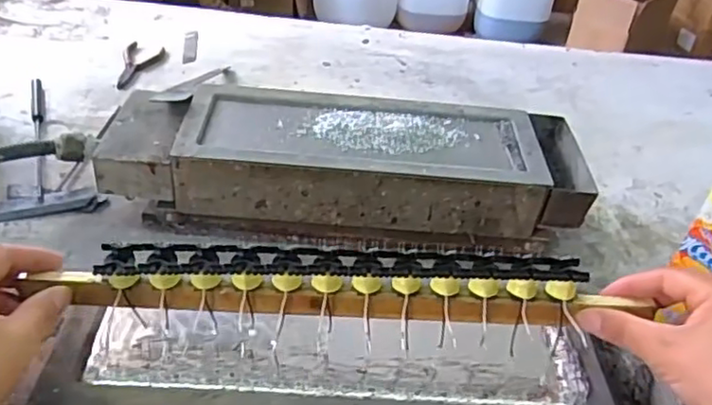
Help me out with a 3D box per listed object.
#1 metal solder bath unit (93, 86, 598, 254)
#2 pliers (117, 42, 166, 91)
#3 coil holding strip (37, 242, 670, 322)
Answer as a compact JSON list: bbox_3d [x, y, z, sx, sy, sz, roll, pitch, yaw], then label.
[{"bbox_3d":[-0.013,-0.034,0.648,0.460,0.099,0.137,5,40,-4],"label":"metal solder bath unit"},{"bbox_3d":[-0.294,-0.183,0.864,0.048,0.007,0.117,8,38,0],"label":"pliers"},{"bbox_3d":[-0.001,0.047,0.377,0.332,0.036,0.025,2,38,-4],"label":"coil holding strip"}]

